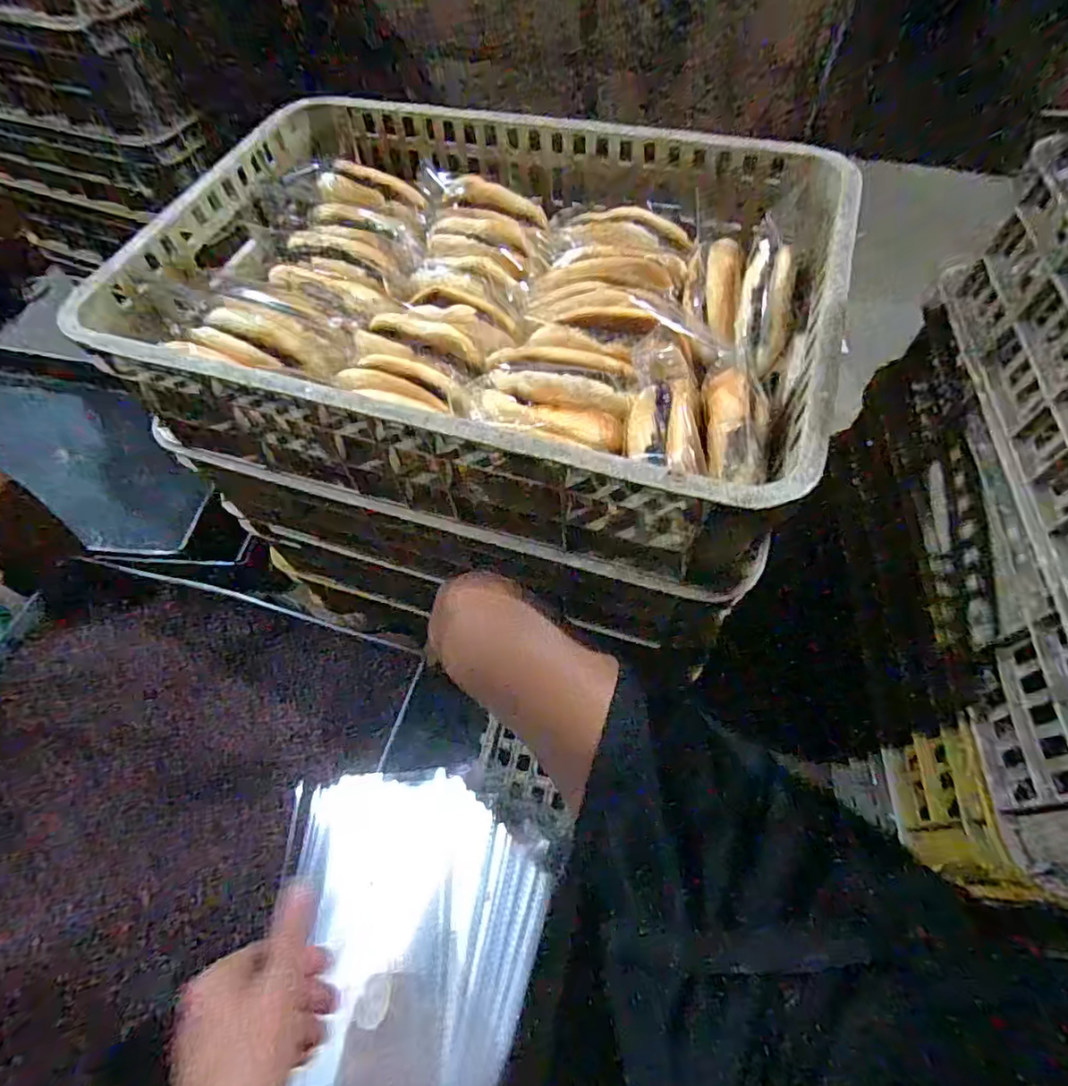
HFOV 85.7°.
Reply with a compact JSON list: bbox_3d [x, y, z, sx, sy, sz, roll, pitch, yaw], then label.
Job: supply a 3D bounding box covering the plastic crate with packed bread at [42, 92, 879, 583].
[{"bbox_3d":[-0.047,-0.232,0.543,0.587,0.128,0.410,15,61,11],"label":"plastic crate with packed bread"}]

